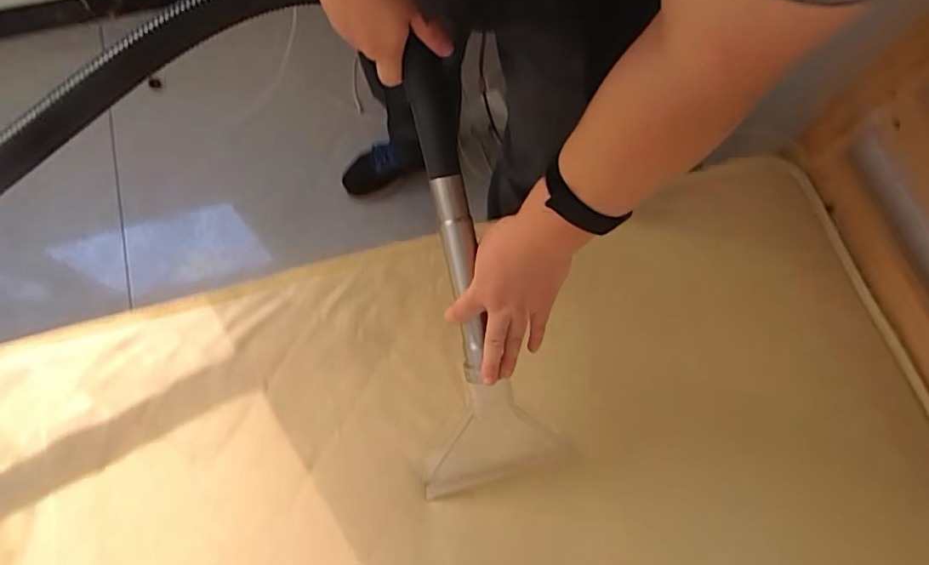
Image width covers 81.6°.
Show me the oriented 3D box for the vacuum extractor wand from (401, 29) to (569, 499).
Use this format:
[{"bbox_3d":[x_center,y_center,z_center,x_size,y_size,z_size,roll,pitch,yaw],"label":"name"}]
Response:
[{"bbox_3d":[0.007,0.013,0.559,0.150,0.065,0.482,-11,107,-6],"label":"vacuum extractor wand"}]

